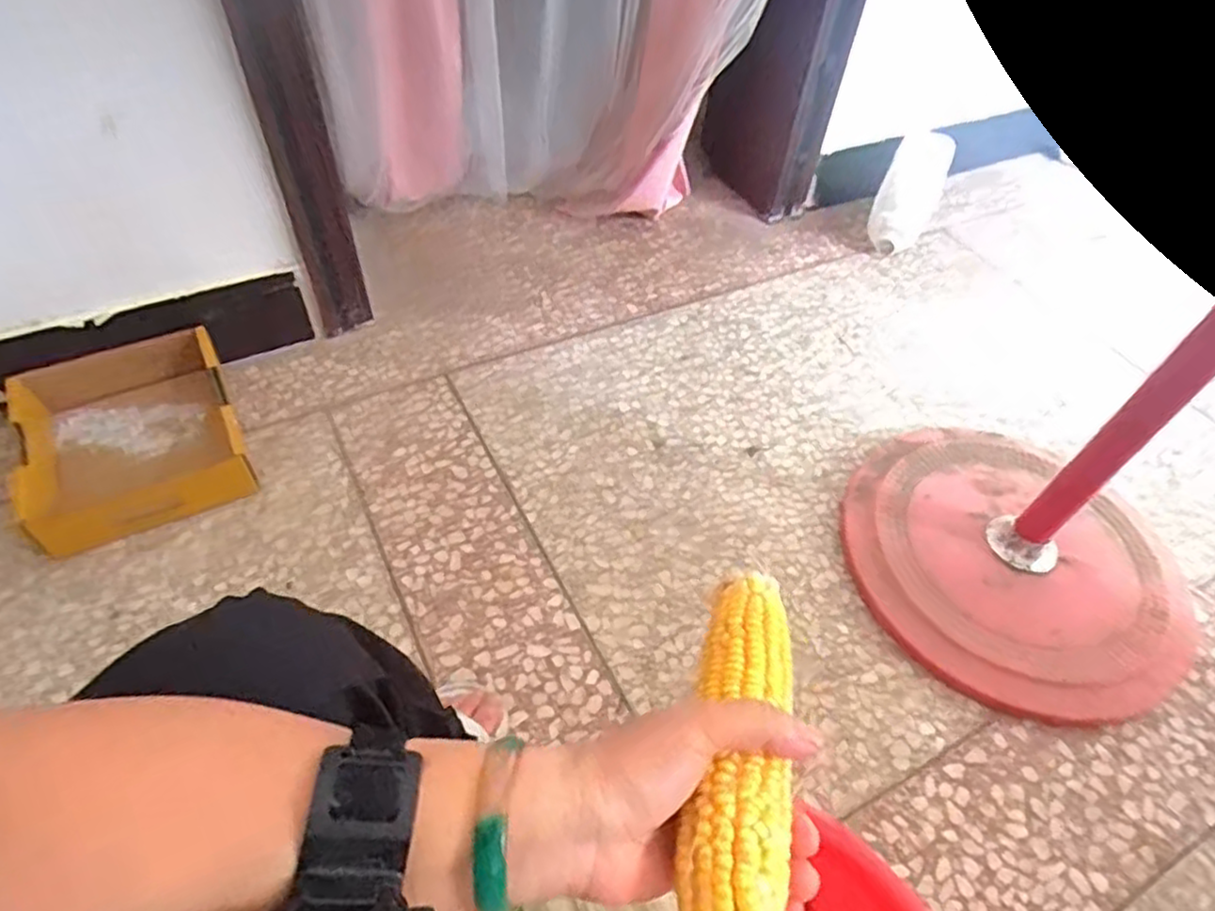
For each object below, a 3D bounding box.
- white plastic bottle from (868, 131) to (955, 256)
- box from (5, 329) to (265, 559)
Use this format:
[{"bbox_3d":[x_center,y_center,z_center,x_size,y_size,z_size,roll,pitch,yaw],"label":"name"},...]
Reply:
[{"bbox_3d":[0.564,-0.495,1.307,0.106,0.069,0.249,27,93,15],"label":"white plastic bottle"},{"bbox_3d":[-0.623,-0.020,0.904,0.272,0.075,0.251,-19,57,-18],"label":"box"}]

